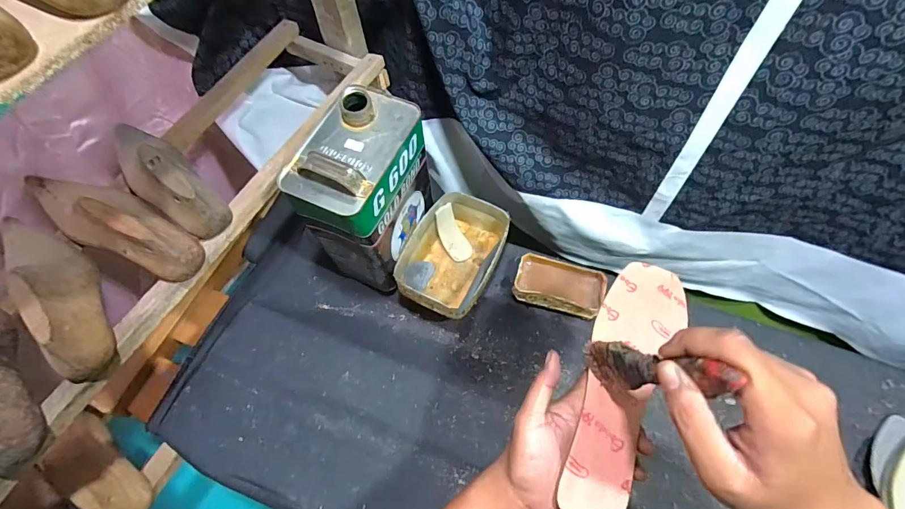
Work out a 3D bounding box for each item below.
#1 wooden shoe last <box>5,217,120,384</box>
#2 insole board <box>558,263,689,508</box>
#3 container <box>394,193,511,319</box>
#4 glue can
[{"bbox_3d":[-0.431,0.028,0.441,0.251,0.090,0.064,40,69,21],"label":"wooden shoe last"},{"bbox_3d":[0.155,0.114,0.373,0.075,0.024,0.238,20,71,13],"label":"insole board"},{"bbox_3d":[0.005,0.000,0.627,0.126,0.072,0.193,21,63,13],"label":"container"},{"bbox_3d":[-0.110,-0.071,0.567,0.108,0.244,0.170,21,63,13],"label":"glue can"}]

